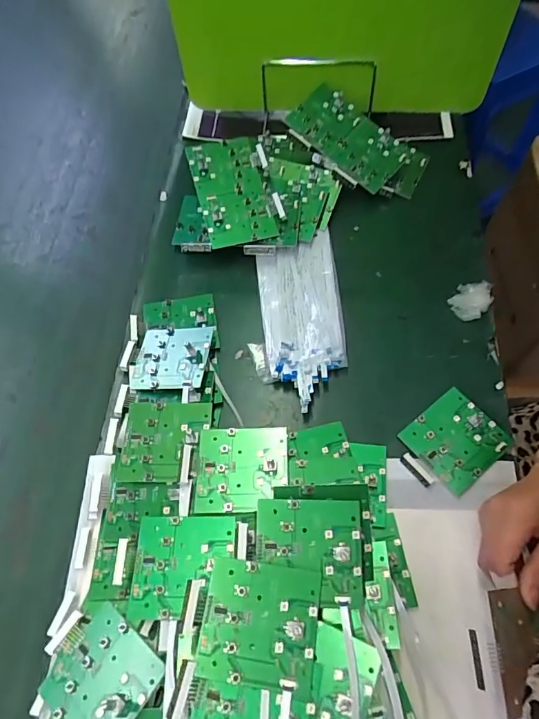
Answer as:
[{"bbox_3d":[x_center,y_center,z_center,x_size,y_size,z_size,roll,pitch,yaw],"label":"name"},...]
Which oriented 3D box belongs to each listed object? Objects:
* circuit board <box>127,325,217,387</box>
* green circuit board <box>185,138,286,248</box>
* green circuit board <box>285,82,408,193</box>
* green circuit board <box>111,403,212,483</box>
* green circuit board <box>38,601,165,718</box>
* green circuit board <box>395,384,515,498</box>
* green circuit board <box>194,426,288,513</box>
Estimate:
[{"bbox_3d":[-0.101,-0.006,0.470,0.079,0.013,0.081,-1,57,15],"label":"circuit board"},{"bbox_3d":[-0.040,-0.205,0.549,0.089,0.013,0.141,-14,75,-8],"label":"green circuit board"},{"bbox_3d":[0.096,-0.277,0.571,0.144,0.012,0.085,41,83,5],"label":"green circuit board"},{"bbox_3d":[-0.096,0.074,0.417,0.077,0.007,0.075,1,60,4],"label":"green circuit board"},{"bbox_3d":[-0.131,0.234,0.341,0.089,0.010,0.074,23,64,33],"label":"green circuit board"},{"bbox_3d":[0.170,0.080,0.430,0.091,0.010,0.073,-36,66,-14],"label":"green circuit board"},{"bbox_3d":[-0.024,0.094,0.397,0.079,0.005,0.073,-2,64,1],"label":"green circuit board"}]

